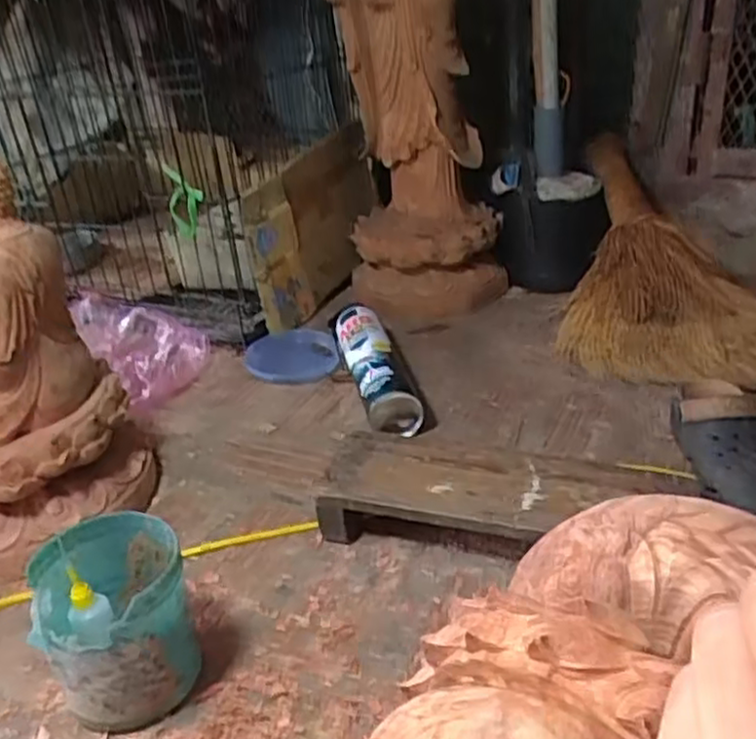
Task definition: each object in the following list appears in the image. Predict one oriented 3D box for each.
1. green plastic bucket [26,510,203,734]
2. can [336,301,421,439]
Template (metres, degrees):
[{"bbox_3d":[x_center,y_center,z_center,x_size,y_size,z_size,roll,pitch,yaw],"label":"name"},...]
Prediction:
[{"bbox_3d":[-0.201,0.196,0.578,0.102,0.126,0.110,-1,29,1],"label":"green plastic bucket"},{"bbox_3d":[-0.004,-0.002,0.957,0.067,0.071,0.272,-10,28,-9],"label":"can"}]

